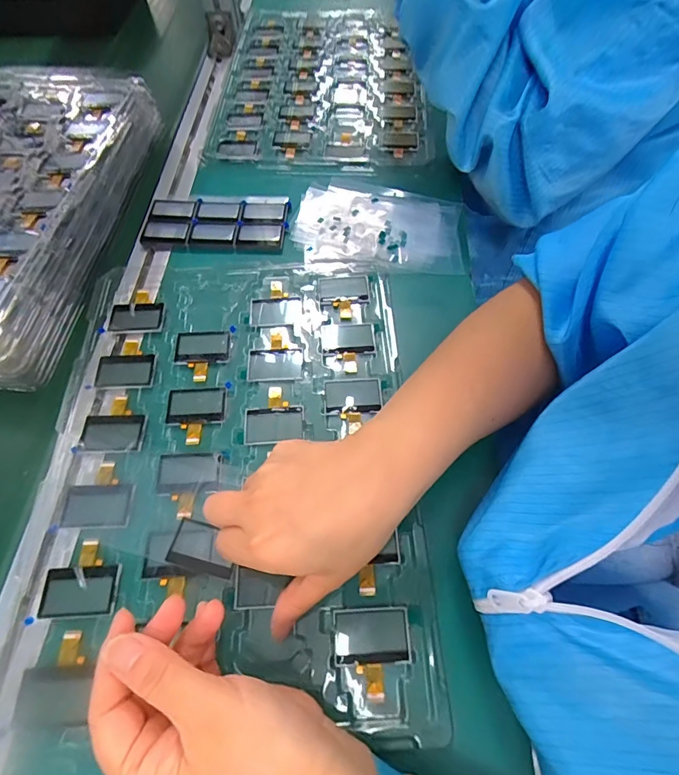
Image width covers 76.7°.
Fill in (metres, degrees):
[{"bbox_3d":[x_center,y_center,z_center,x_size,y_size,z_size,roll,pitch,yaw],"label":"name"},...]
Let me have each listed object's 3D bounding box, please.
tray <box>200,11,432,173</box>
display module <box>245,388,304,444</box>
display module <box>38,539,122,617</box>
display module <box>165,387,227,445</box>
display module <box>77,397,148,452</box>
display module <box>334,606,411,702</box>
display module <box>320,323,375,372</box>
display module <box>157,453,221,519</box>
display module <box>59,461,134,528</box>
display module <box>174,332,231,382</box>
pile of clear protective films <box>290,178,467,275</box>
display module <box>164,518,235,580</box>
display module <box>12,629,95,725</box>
[{"bbox_3d":[-0.026,-0.403,0.564,0.259,0.023,0.346,0,61,2],"label":"tray"},{"bbox_3d":[-0.051,0.021,0.340,0.045,0.004,0.046,-4,61,-1],"label":"display module"},{"bbox_3d":[-0.169,0.125,0.283,0.047,0.004,0.045,-3,61,0],"label":"display module"},{"bbox_3d":[-0.114,0.021,0.339,0.046,0.004,0.048,-3,61,0],"label":"display module"},{"bbox_3d":[-0.175,0.028,0.336,0.047,0.004,0.046,0,61,2],"label":"display module"},{"bbox_3d":[0.021,0.161,0.263,0.046,0.004,0.046,-3,61,0],"label":"display module"},{"bbox_3d":[0.008,-0.036,0.369,0.045,0.004,0.049,-4,61,-1],"label":"display module"},{"bbox_3d":[-0.110,0.070,0.312,0.044,0.004,0.047,-3,61,0],"label":"display module"},{"bbox_3d":[-0.172,0.077,0.310,0.046,0.004,0.047,0,61,1],"label":"display module"},{"bbox_3d":[-0.117,-0.028,0.365,0.046,0.004,0.047,-3,61,0],"label":"display module"},{"bbox_3d":[0.040,-0.164,0.439,0.165,0.011,0.122,5,61,4],"label":"pile of clear protective films"},{"bbox_3d":[-0.091,0.108,0.291,0.045,0.006,0.029,13,62,5],"label":"display module"},{"bbox_3d":[-0.169,0.173,0.256,0.038,0.004,0.047,-4,61,-1],"label":"display module"}]

